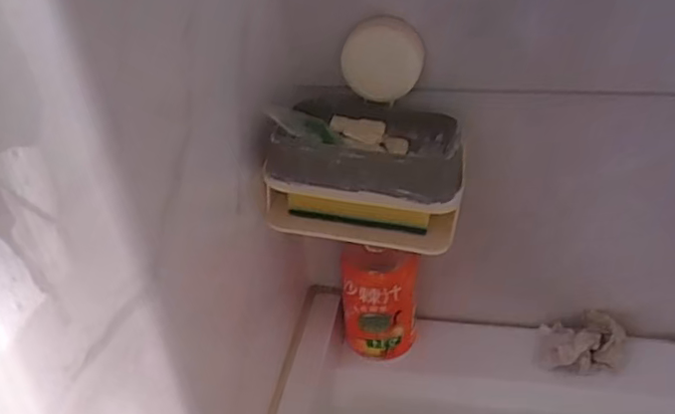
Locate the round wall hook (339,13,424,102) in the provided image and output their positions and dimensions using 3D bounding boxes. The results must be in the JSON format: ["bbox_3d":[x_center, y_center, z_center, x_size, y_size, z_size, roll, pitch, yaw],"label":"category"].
[{"bbox_3d":[0.031,-0.101,0.428,0.054,0.051,0.022,9,38,19],"label":"round wall hook"}]

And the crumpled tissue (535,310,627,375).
[{"bbox_3d":[0.203,0.108,0.525,0.064,0.029,0.061,14,40,24],"label":"crumpled tissue"}]

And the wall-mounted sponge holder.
[{"bbox_3d":[0.023,-0.025,0.435,0.138,0.078,0.088,7,38,16],"label":"wall-mounted sponge holder"}]

